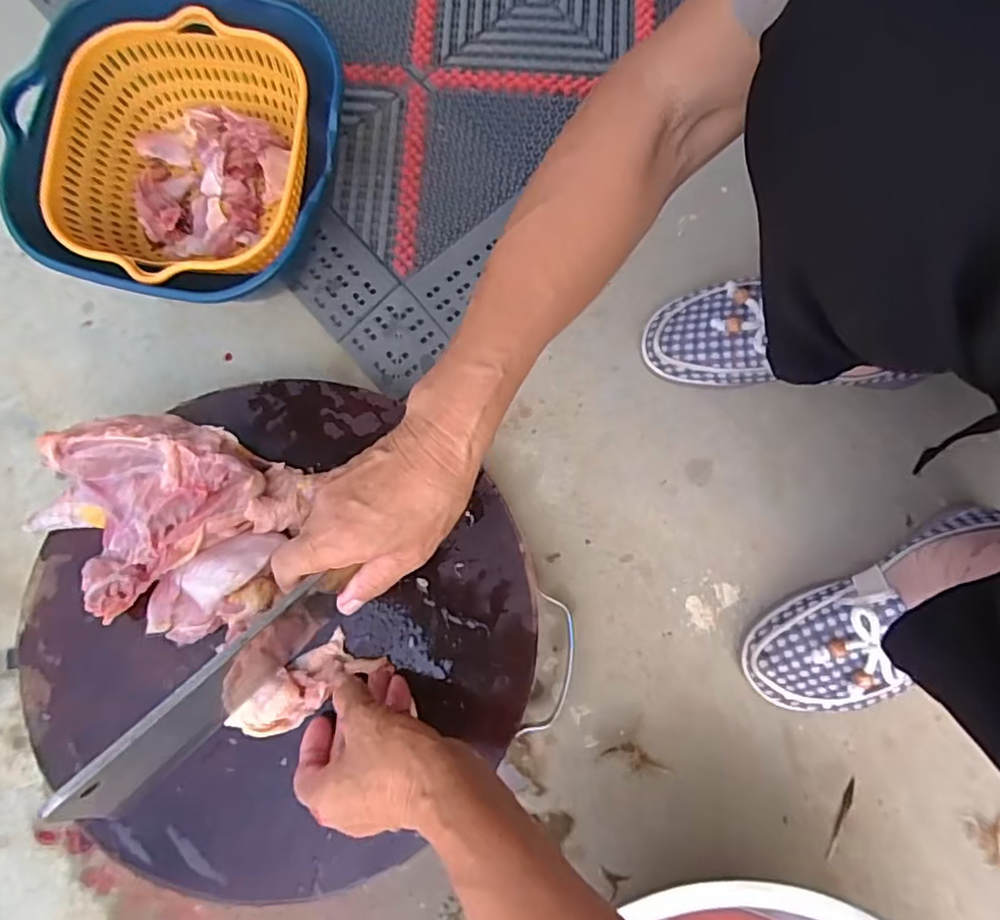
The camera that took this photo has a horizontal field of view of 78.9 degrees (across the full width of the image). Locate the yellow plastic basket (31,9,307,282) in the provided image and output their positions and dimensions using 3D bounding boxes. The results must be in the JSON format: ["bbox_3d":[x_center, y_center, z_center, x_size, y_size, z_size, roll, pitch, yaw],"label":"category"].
[{"bbox_3d":[-0.264,-0.234,0.502,0.216,0.092,0.205,-6,79,-1],"label":"yellow plastic basket"}]

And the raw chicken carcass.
[{"bbox_3d":[-0.236,0.045,0.434,0.176,0.052,0.144,11,79,2],"label":"raw chicken carcass"}]

